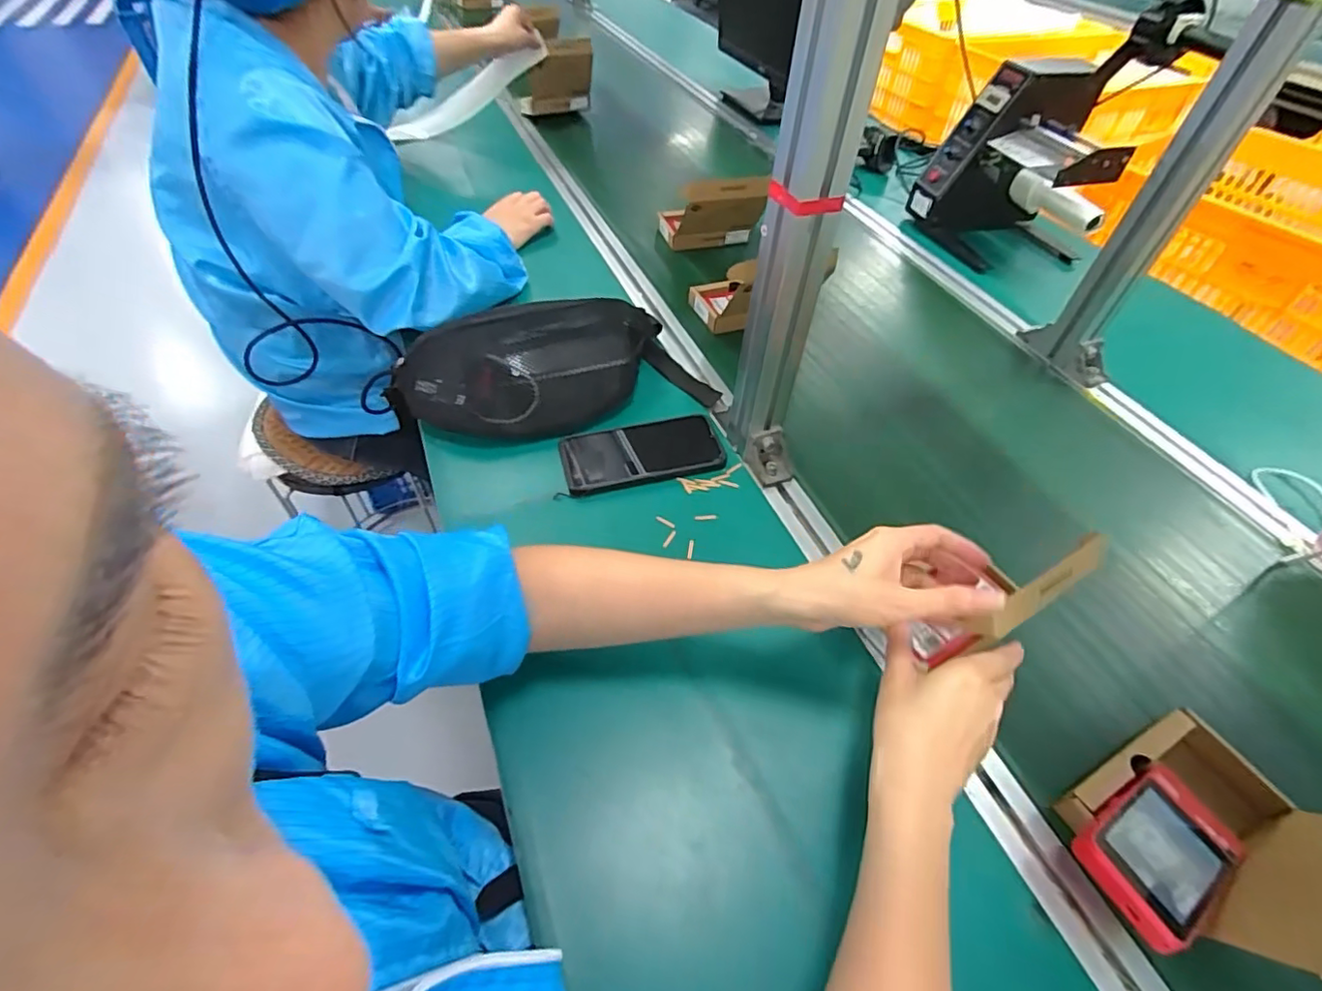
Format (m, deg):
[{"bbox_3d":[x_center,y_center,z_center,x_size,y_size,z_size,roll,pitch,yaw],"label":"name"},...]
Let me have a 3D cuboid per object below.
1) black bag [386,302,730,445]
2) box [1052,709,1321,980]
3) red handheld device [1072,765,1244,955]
[{"bbox_3d":[-0.119,-0.144,0.629,0.331,0.098,0.132,-15,52,-15],"label":"black bag"},{"bbox_3d":[0.354,0.201,0.360,0.140,0.107,0.112,-19,53,-18],"label":"box"},{"bbox_3d":[0.312,0.223,0.361,0.121,0.013,0.066,-12,49,-32],"label":"red handheld device"}]

